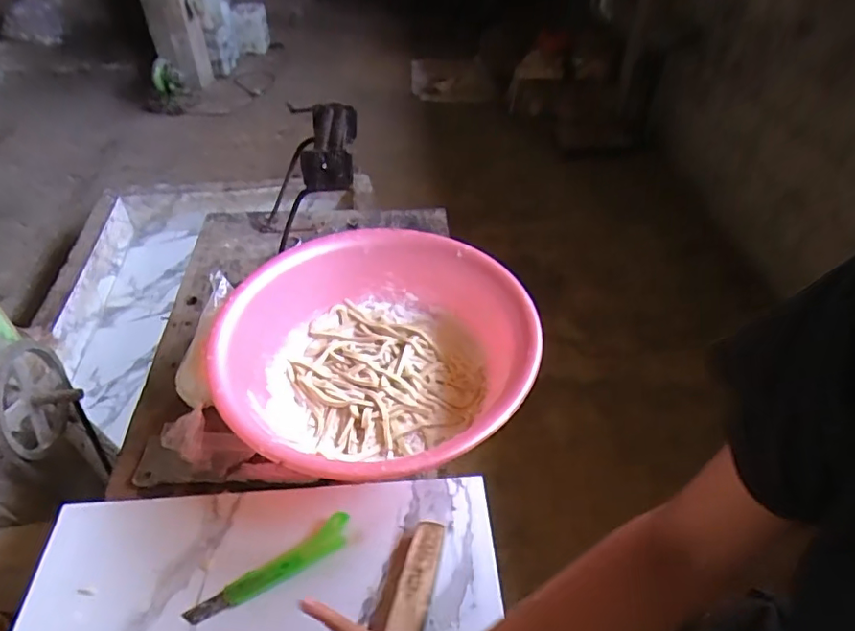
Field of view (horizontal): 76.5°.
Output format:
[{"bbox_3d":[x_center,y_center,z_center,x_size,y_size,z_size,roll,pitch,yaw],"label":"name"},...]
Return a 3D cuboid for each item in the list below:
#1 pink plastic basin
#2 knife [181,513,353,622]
[{"bbox_3d":[-0.071,0.051,0.758,0.396,0.117,0.421,0,42,0],"label":"pink plastic basin"},{"bbox_3d":[-0.165,0.276,0.584,0.182,0.016,0.036,-26,49,-26],"label":"knife"}]

